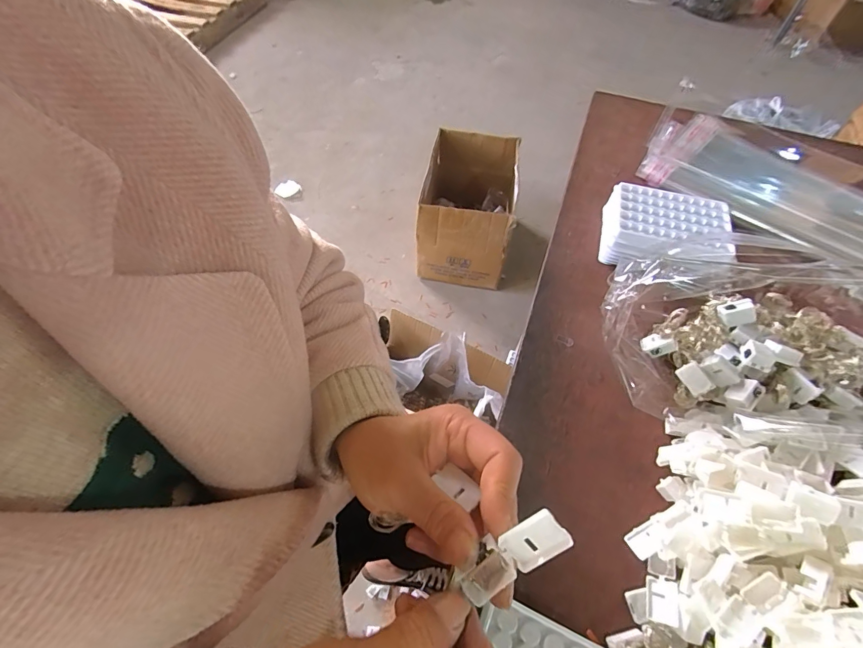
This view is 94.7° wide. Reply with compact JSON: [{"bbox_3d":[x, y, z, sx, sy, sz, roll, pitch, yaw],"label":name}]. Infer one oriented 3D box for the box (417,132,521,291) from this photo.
[{"bbox_3d":[0.119,-0.378,1.307,0.268,0.304,0.427,8,59,3],"label":"box"}]

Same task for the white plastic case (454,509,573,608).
[{"bbox_3d":[0.036,0.104,0.182,0.022,0.013,0.054,45,102,-3],"label":"white plastic case"}]

